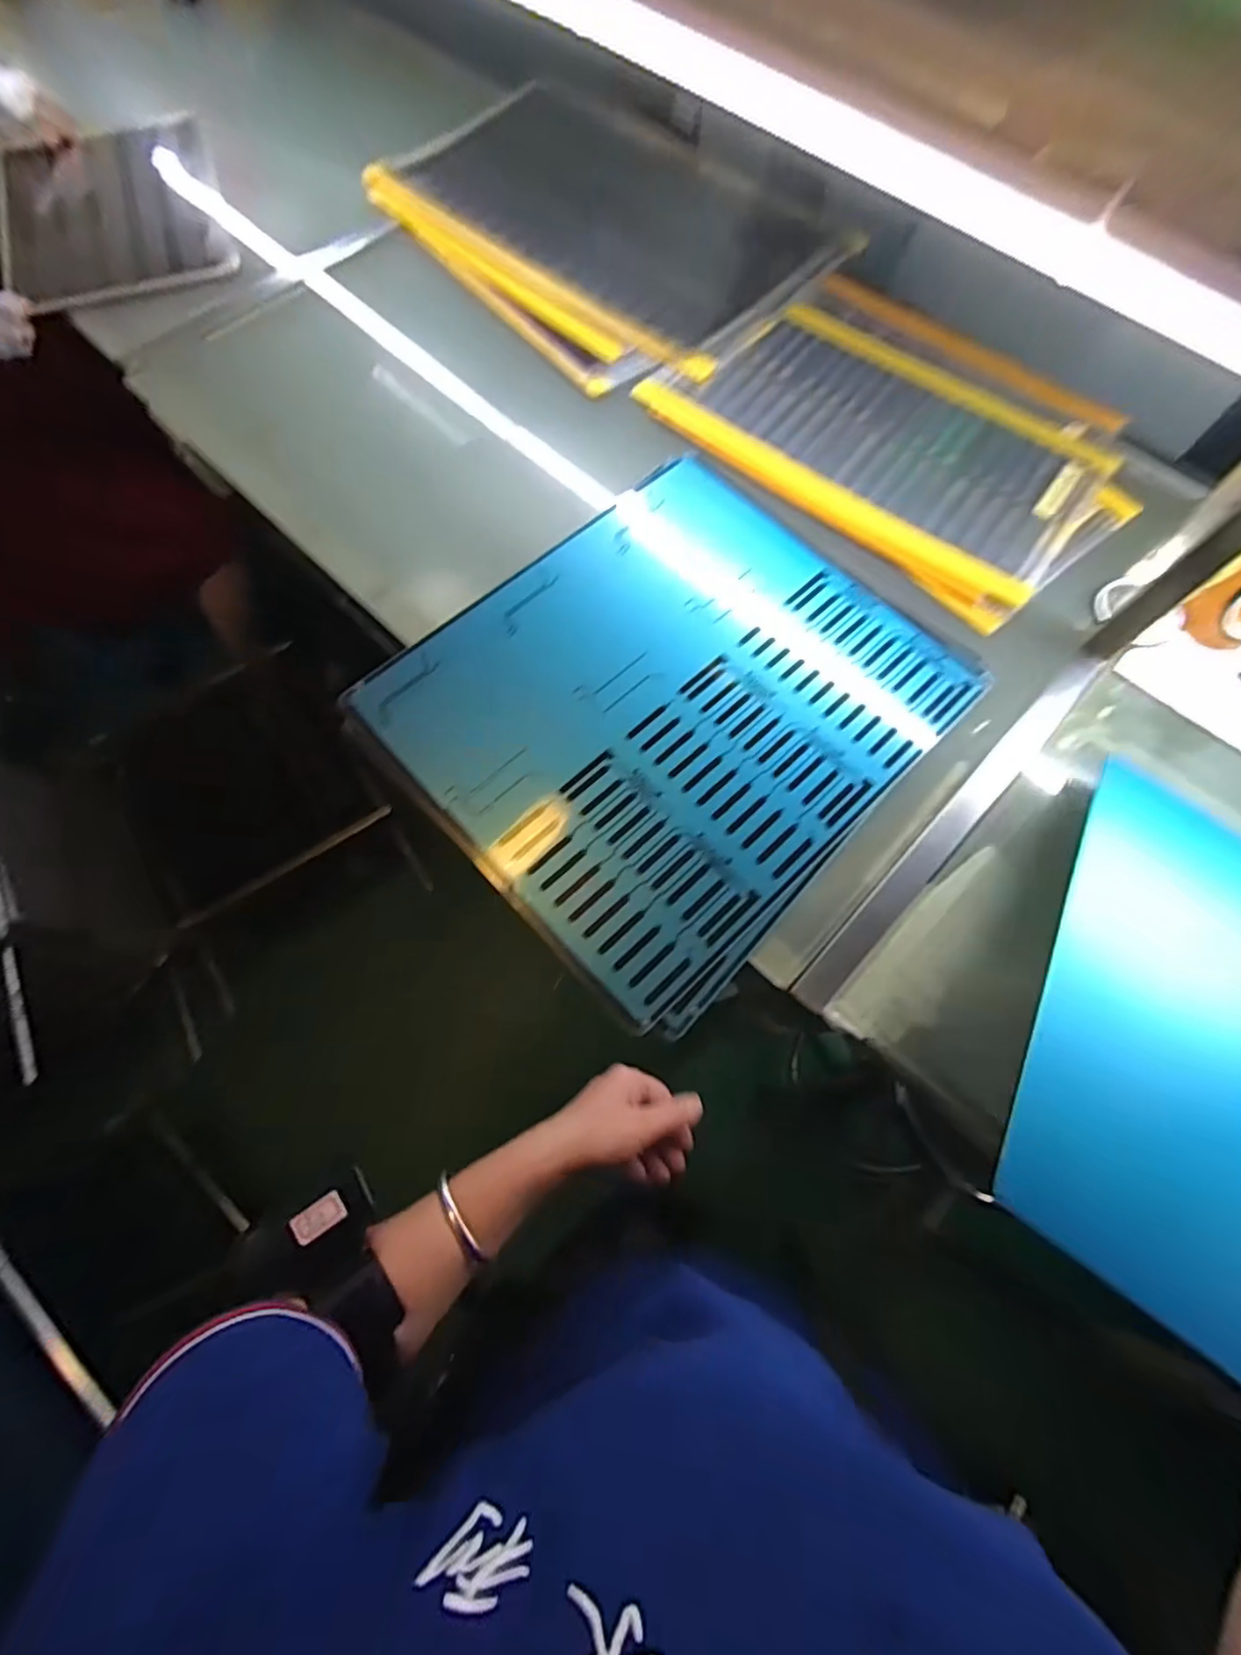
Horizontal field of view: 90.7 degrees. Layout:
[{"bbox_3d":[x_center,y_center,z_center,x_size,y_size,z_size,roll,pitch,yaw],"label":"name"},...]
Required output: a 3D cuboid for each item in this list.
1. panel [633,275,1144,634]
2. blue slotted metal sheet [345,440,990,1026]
[{"bbox_3d":[0.358,-0.491,0.747,0.494,0.019,0.413,42,74,14],"label":"panel"},{"bbox_3d":[0.047,-0.127,0.605,0.442,0.009,0.490,43,74,14],"label":"blue slotted metal sheet"}]

